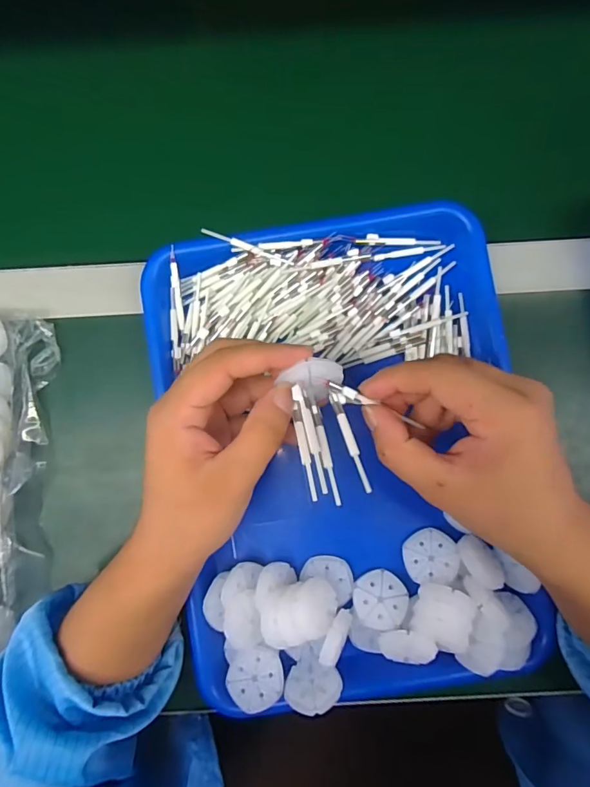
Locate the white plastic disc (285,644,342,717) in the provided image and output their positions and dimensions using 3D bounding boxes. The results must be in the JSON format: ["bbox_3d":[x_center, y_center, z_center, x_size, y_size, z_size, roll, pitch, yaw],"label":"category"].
[{"bbox_3d":[0.013,0.196,0.311,0.037,0.038,0.007,-35,123,-41],"label":"white plastic disc"}]

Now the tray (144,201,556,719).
[{"bbox_3d":[0.034,0.041,0.328,0.247,0.049,0.334,-9,88,-3],"label":"tray"}]

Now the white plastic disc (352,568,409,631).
[{"bbox_3d":[0.061,0.145,0.324,0.037,0.004,0.038,-1,64,1],"label":"white plastic disc"}]

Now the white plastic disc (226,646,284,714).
[{"bbox_3d":[-0.027,0.195,0.313,0.038,0.006,0.037,-2,61,4],"label":"white plastic disc"}]

